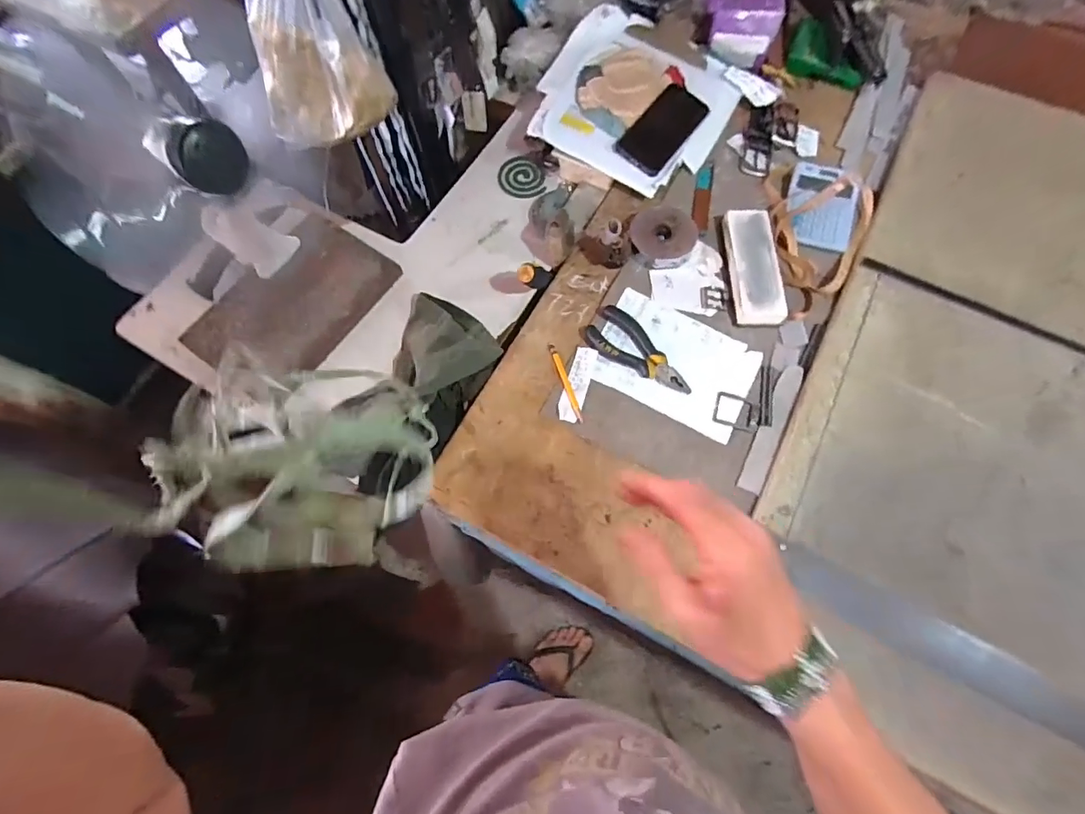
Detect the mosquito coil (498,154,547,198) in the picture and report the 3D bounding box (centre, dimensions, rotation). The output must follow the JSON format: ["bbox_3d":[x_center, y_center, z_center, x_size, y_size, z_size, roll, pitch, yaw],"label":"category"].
[{"bbox_3d":[-0.035,-0.395,0.827,0.076,0.005,0.100,-17,69,-5],"label":"mosquito coil"}]

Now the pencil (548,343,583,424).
[{"bbox_3d":[0.031,-0.034,0.643,0.010,0.004,0.120,-18,69,-4],"label":"pencil"}]

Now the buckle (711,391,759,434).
[{"bbox_3d":[0.252,0.007,0.629,0.056,0.004,0.047,16,70,8],"label":"buckle"}]

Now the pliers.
[{"bbox_3d":[0.124,-0.072,0.648,0.063,0.017,0.163,-41,73,-13],"label":"pliers"}]

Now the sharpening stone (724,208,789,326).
[{"bbox_3d":[0.302,-0.203,0.692,0.066,0.028,0.191,1,69,2],"label":"sharpening stone"}]

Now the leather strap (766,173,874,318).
[{"bbox_3d":[0.414,-0.241,0.705,0.151,0.018,0.246,6,69,4],"label":"leather strap"}]

